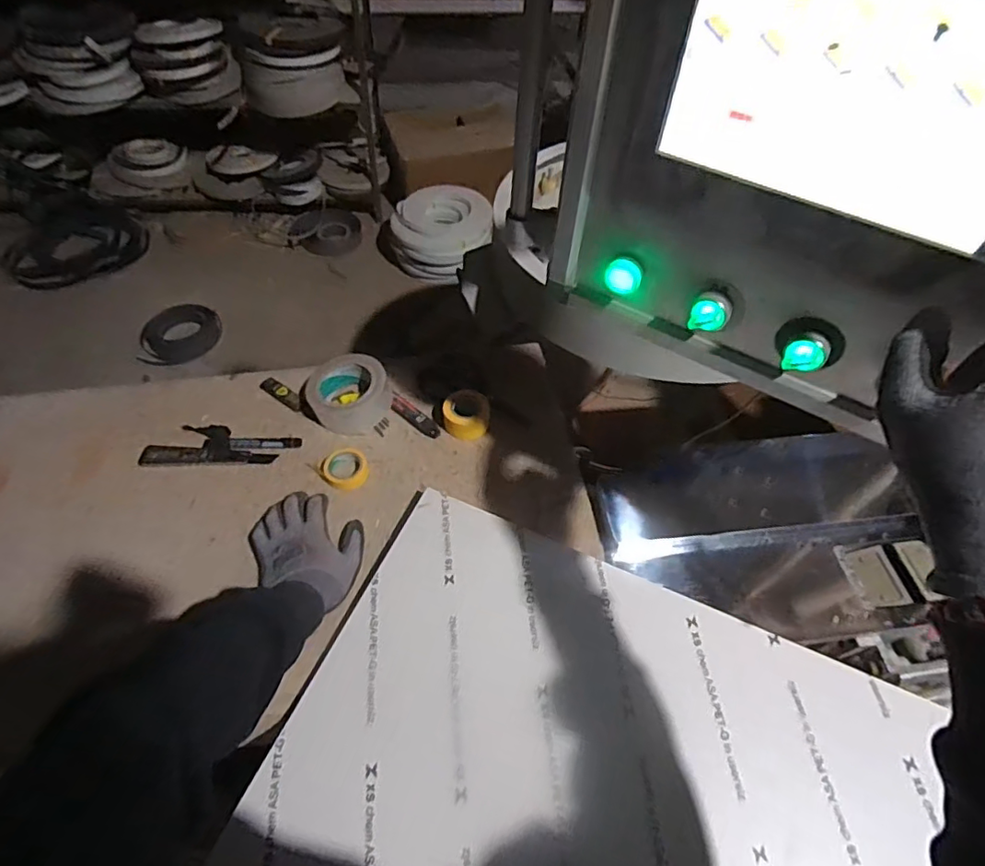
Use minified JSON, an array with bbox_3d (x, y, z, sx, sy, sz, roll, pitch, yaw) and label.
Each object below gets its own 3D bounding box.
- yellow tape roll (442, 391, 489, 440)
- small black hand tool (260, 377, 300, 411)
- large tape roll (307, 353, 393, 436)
[{"bbox_3d":[-0.037,-0.026,0.805,0.065,0.044,0.064,3,51,-4],"label":"yellow tape roll"},{"bbox_3d":[-0.316,-0.060,0.843,0.084,0.011,0.025,30,54,17],"label":"small black hand tool"},{"bbox_3d":[-0.206,-0.064,0.808,0.112,0.061,0.131,-16,55,-18],"label":"large tape roll"}]

